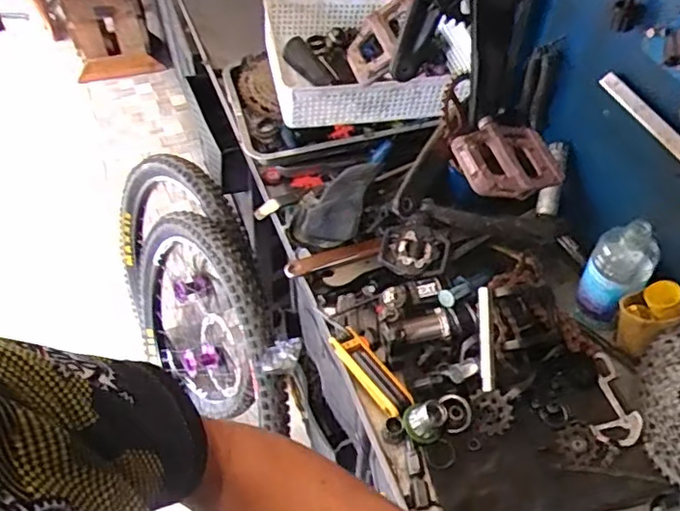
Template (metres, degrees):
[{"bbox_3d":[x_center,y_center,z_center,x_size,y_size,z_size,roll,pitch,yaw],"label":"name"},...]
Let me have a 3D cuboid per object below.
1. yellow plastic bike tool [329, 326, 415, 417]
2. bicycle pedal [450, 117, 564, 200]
[{"bbox_3d":[0.041,0.147,0.739,0.039,0.029,0.126,-32,58,-23],"label":"yellow plastic bike tool"},{"bbox_3d":[0.183,-0.104,0.653,0.106,0.028,0.106,-9,56,-18],"label":"bicycle pedal"}]

